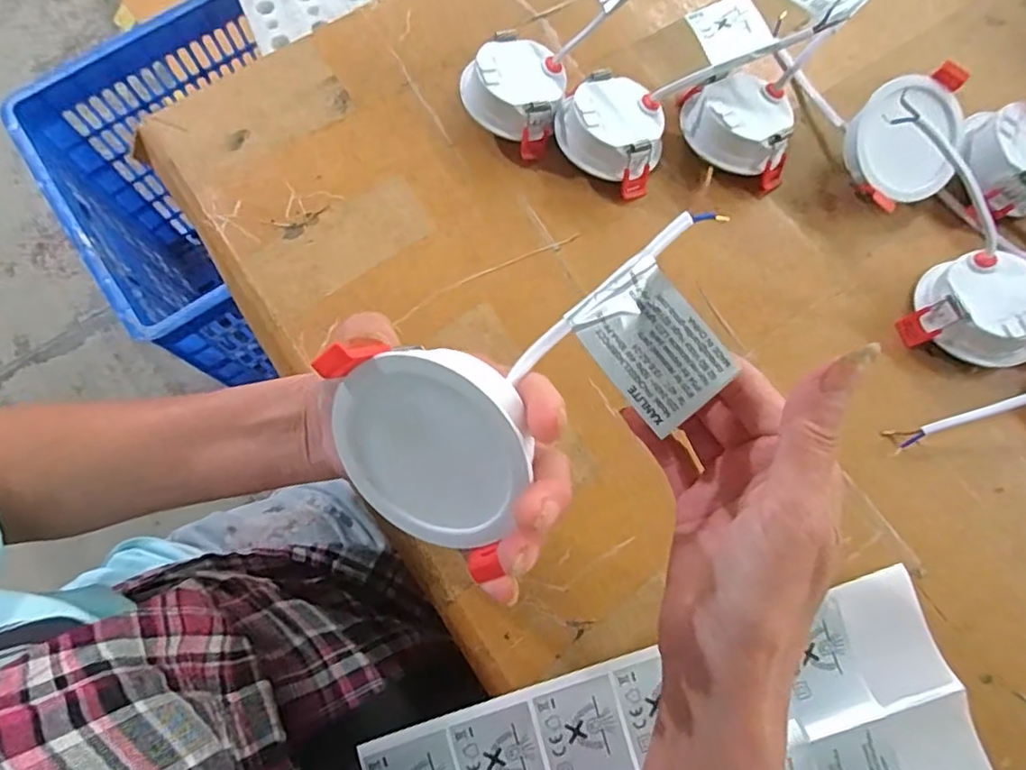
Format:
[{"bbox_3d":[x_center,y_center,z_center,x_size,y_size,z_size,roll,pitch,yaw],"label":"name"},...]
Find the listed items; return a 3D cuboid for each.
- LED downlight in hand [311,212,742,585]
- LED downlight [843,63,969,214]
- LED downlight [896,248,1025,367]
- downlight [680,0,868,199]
[{"bbox_3d":[0.013,0.002,0.207,0.143,0.052,0.068,-27,75,-11],"label":"LED downlight in hand"},{"bbox_3d":[0.244,-0.152,0.381,0.067,0.036,0.071,-17,99,0],"label":"LED downlight"},{"bbox_3d":[0.273,-0.046,0.354,0.068,0.033,0.060,21,75,6],"label":"LED downlight"},{"bbox_3d":[0.168,-0.208,0.386,0.081,0.060,0.148,28,75,8],"label":"downlight"}]

